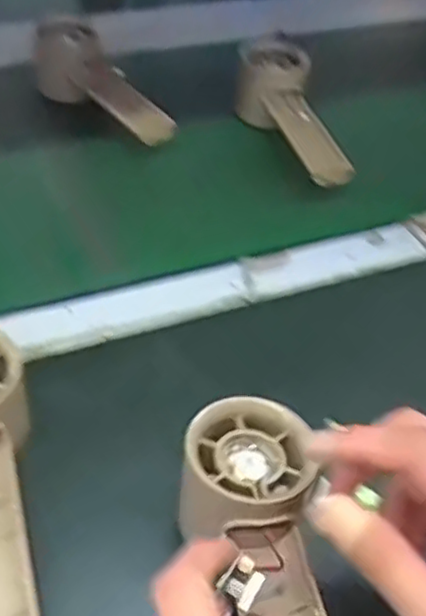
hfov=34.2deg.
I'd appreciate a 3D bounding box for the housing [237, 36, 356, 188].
[{"bbox_3d":[0.062,-0.156,0.550,0.056,0.047,0.147,-5,49,-12],"label":"housing"}]

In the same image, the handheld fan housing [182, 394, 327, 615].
[{"bbox_3d":[0.029,0.105,0.275,0.055,0.036,0.154,-11,54,-16],"label":"handheld fan housing"}]

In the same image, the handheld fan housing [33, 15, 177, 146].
[{"bbox_3d":[-0.089,-0.181,0.565,0.045,0.052,0.155,-32,59,-30],"label":"handheld fan housing"}]

